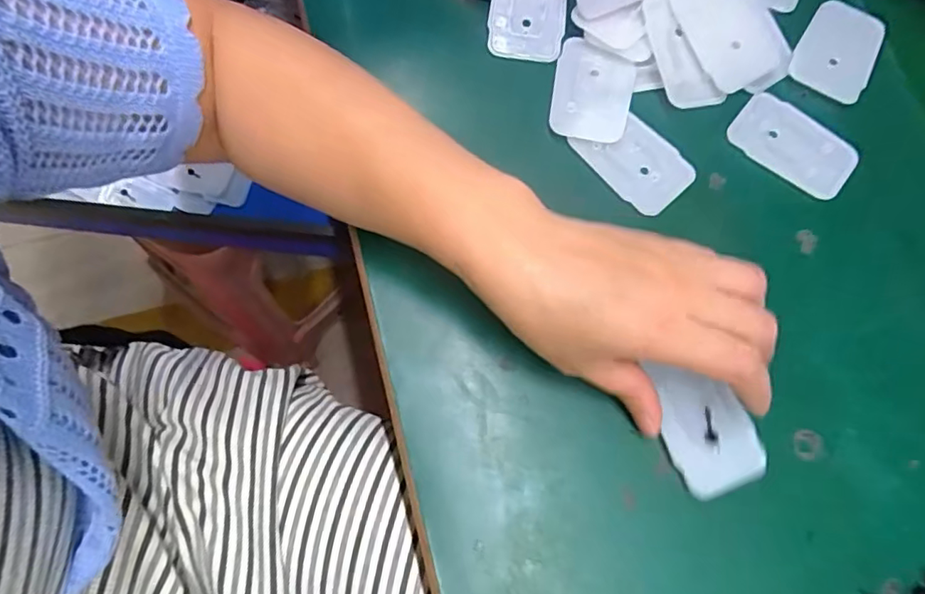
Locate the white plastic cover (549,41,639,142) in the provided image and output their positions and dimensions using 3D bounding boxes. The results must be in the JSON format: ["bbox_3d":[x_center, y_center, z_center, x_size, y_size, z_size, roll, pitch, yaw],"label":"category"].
[{"bbox_3d":[0.076,-0.120,0.330,0.045,0.006,0.063,15,73,3],"label":"white plastic cover"}]

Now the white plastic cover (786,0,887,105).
[{"bbox_3d":[0.228,-0.150,0.341,0.045,0.007,0.061,33,75,8],"label":"white plastic cover"}]

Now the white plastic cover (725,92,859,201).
[{"bbox_3d":[0.192,-0.089,0.328,0.069,0.005,0.045,39,76,10],"label":"white plastic cover"}]

